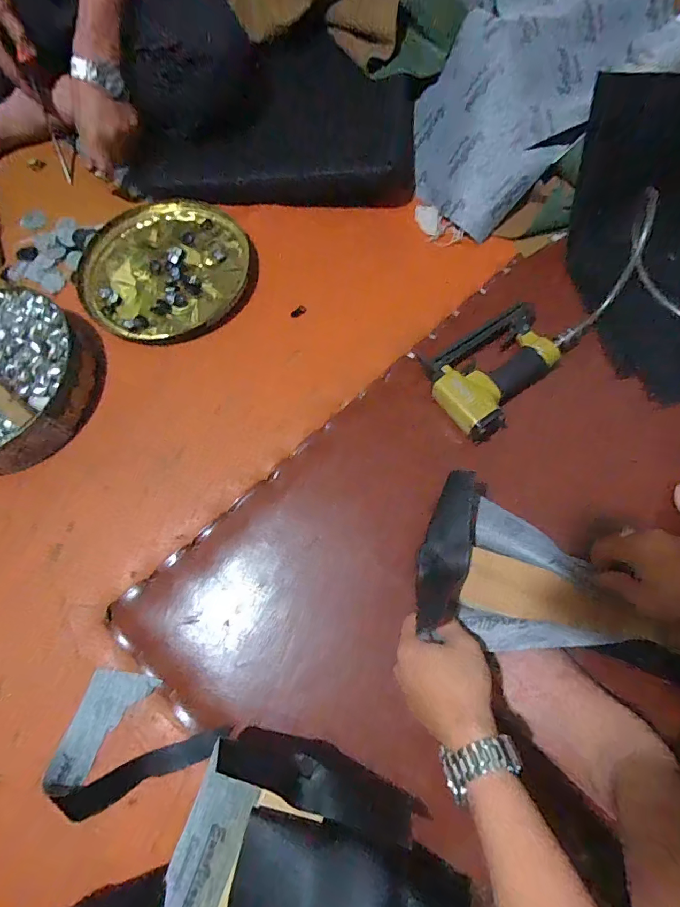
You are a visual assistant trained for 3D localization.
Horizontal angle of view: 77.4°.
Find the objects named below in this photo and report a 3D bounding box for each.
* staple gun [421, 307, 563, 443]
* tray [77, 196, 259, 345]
[{"bbox_3d":[0.220,-0.115,0.584,0.198,0.043,0.140,-29,74,-9],"label":"staple gun"},{"bbox_3d":[-0.271,-0.290,0.668,0.259,0.020,0.268,0,71,0],"label":"tray"}]

